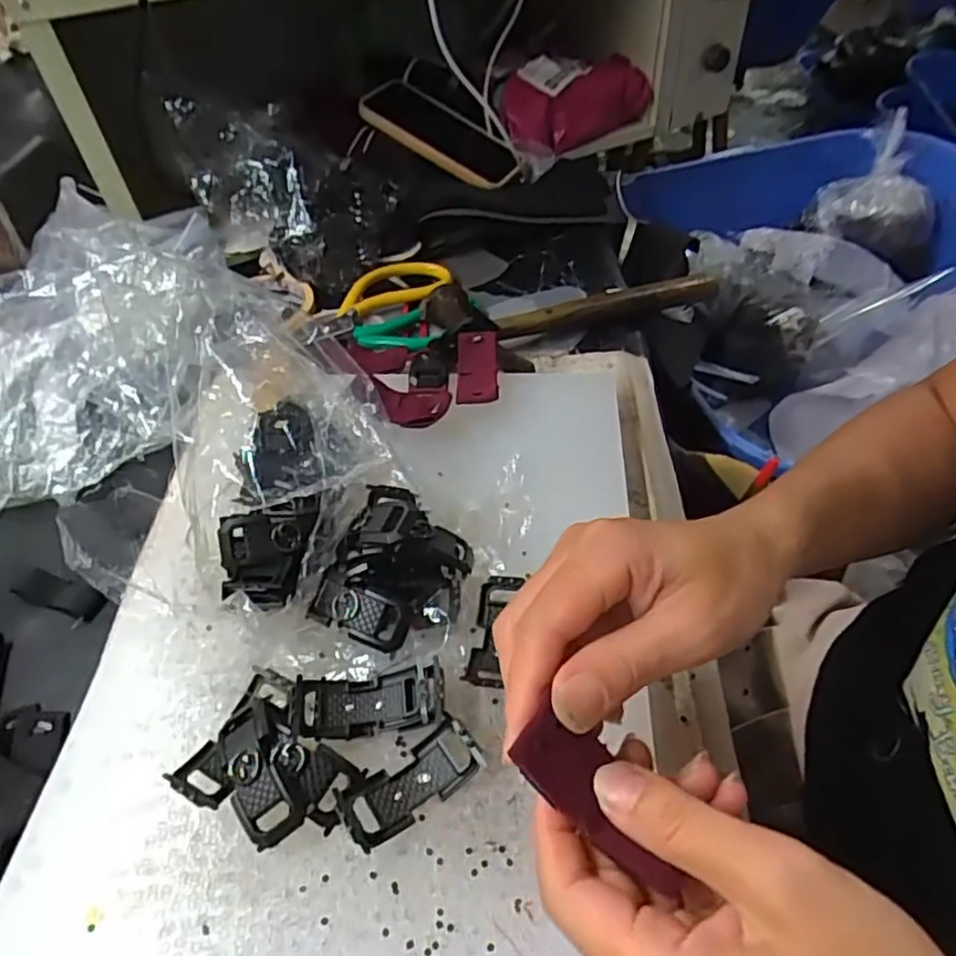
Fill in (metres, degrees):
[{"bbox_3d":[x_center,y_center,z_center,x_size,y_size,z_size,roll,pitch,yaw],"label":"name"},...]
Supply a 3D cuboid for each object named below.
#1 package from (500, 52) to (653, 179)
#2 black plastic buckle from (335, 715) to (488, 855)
[{"bbox_3d":[0.101,-0.402,0.721,0.167,0.067,0.073,-32,54,-22],"label":"package"},{"bbox_3d":[-0.027,0.124,0.275,0.057,0.014,0.026,-30,54,-20],"label":"black plastic buckle"}]

